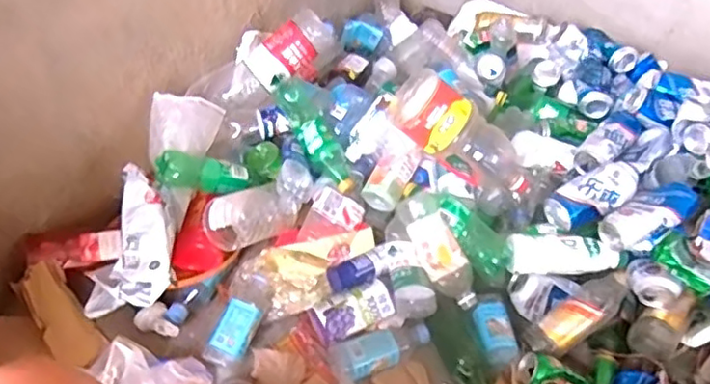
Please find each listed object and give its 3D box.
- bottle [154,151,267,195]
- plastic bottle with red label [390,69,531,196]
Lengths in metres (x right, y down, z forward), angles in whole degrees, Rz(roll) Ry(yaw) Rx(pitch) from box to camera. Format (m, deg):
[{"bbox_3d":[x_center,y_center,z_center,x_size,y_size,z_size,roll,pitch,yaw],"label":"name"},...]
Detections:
[{"bbox_3d":[-0.256,-0.029,1.095,0.182,0.052,0.064,9,39,-34],"label":"bottle"},{"bbox_3d":[0.192,-0.091,1.098,0.294,0.116,0.100,35,44,-17],"label":"plastic bottle with red label"}]

